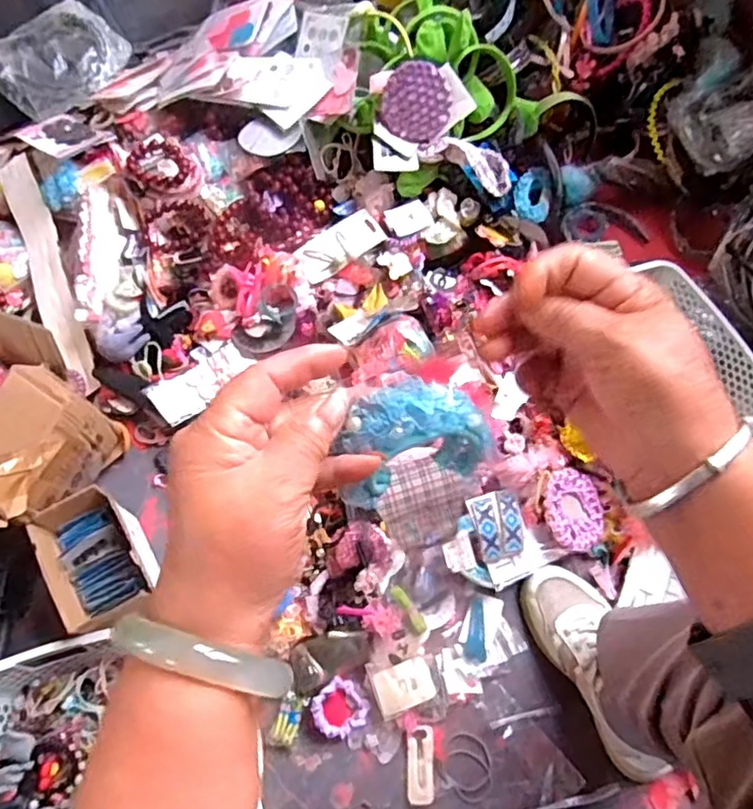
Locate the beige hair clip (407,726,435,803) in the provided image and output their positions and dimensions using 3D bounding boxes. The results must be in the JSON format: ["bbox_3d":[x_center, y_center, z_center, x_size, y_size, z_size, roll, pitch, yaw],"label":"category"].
[{"bbox_3d":[0.048,0.397,0.690,0.028,0.016,0.073,1,65,0],"label":"beige hair clip"}]

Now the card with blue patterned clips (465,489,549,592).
[{"bbox_3d":[0.154,0.158,0.749,0.070,0.018,0.107,-21,88,-20],"label":"card with blue patterned clips"}]

